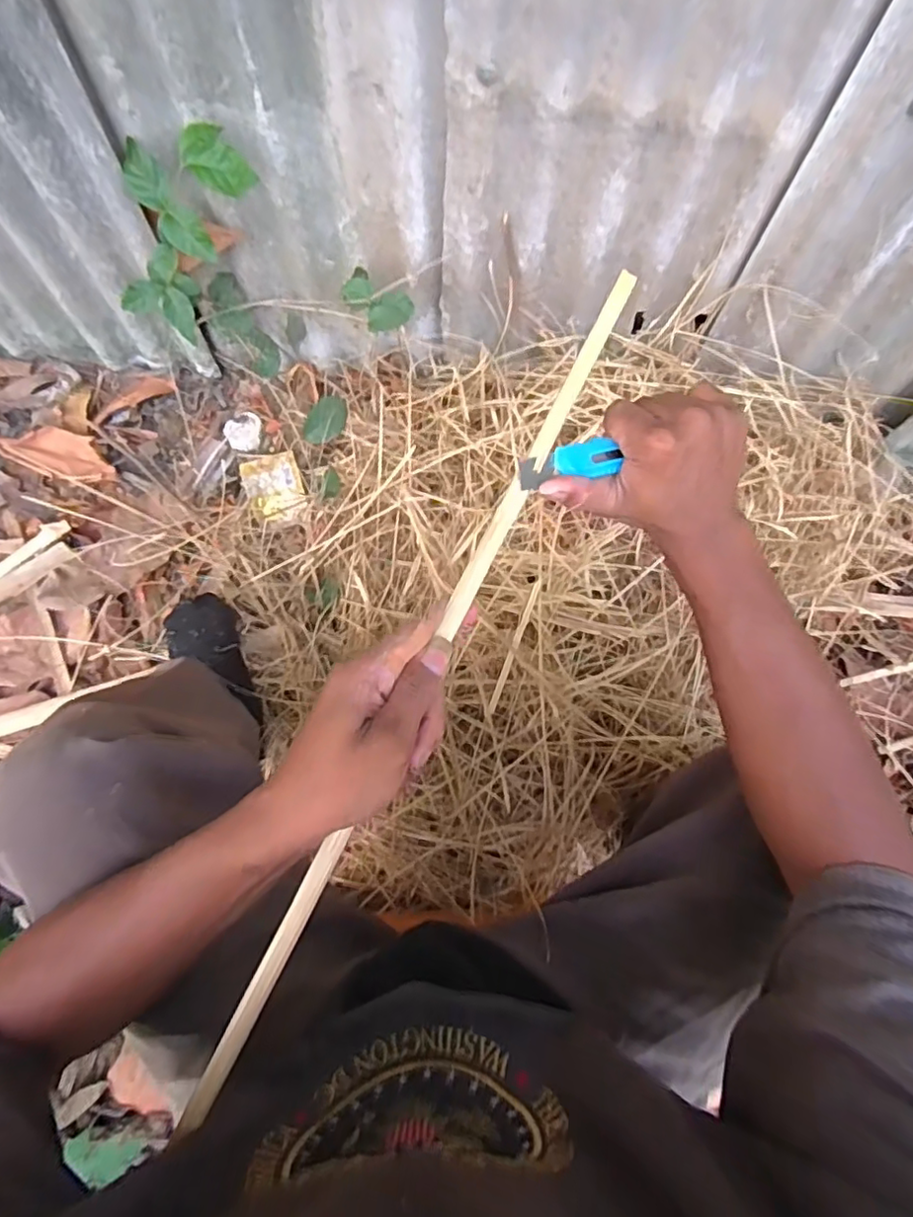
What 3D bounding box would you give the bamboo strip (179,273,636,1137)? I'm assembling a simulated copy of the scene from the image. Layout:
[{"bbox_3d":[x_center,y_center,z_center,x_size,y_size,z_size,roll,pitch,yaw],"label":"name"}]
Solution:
[{"bbox_3d":[-0.011,0.023,0.332,0.012,0.007,0.513,27,81,7],"label":"bamboo strip"}]

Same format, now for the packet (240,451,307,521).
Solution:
[{"bbox_3d":[-0.267,-0.178,0.881,0.079,0.014,0.094,-19,75,-6],"label":"packet"}]

